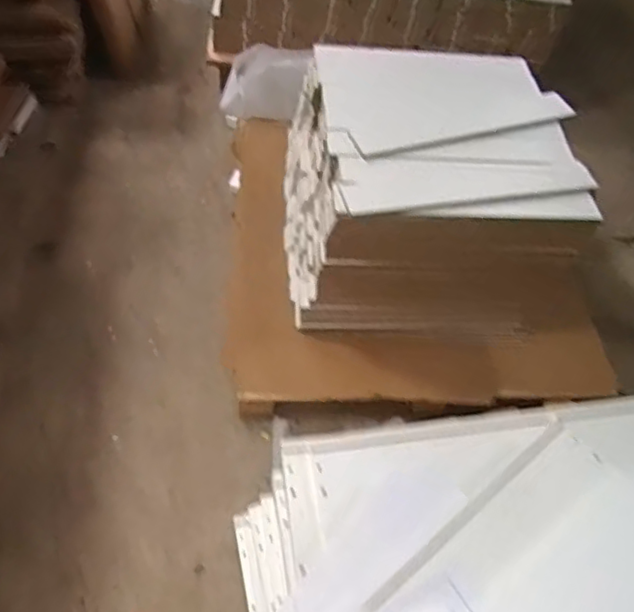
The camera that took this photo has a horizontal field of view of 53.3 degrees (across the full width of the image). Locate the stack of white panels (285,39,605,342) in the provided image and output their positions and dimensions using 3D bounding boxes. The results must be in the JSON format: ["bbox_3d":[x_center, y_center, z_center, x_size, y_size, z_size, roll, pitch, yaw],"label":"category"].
[{"bbox_3d":[0.250,-0.278,1.576,0.617,0.397,0.648,3,52,-4],"label":"stack of white panels"}]

